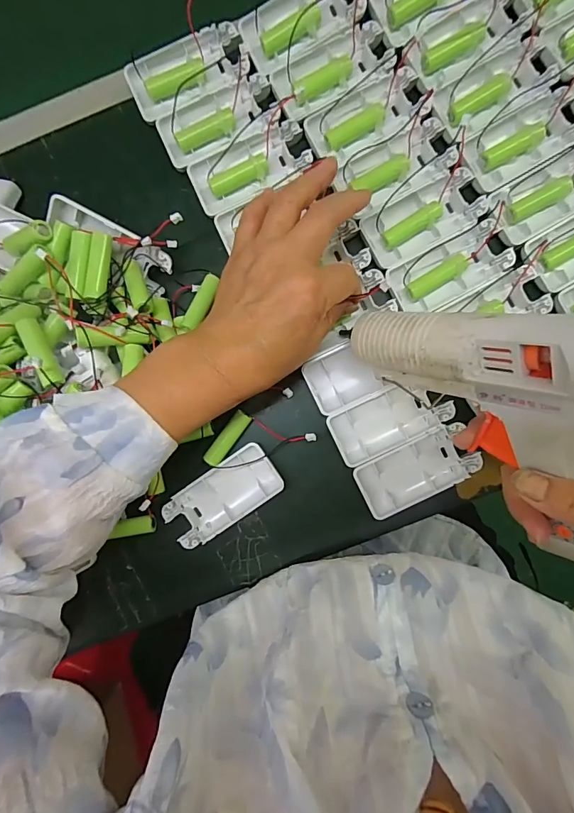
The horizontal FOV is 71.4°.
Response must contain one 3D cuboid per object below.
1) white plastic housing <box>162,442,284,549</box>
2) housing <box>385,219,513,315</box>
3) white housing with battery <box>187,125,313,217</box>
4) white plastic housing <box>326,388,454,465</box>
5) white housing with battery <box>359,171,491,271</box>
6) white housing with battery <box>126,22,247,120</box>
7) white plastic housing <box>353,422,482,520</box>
[{"bbox_3d":[-0.051,0.072,0.325,0.093,0.017,0.045,-35,88,3],"label":"white plastic housing"},{"bbox_3d":[0.127,-0.107,0.314,0.088,0.014,0.044,-28,88,4],"label":"housing"},{"bbox_3d":[-0.030,-0.190,0.321,0.091,0.017,0.041,-27,88,4],"label":"white housing with battery"},{"bbox_3d":[0.082,0.010,0.320,0.091,0.017,0.043,-25,89,4],"label":"white plastic housing"},{"bbox_3d":[0.106,-0.147,0.316,0.090,0.017,0.045,-26,88,4],"label":"white housing with battery"},{"bbox_3d":[-0.079,-0.268,0.319,0.094,0.014,0.043,-25,89,4],"label":"white housing with battery"},{"bbox_3d":[0.102,0.050,0.319,0.091,0.017,0.047,-29,88,3],"label":"white plastic housing"}]

